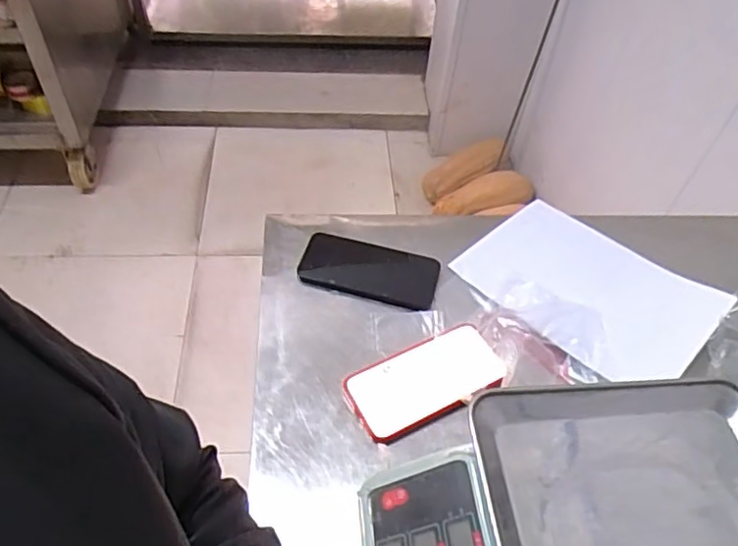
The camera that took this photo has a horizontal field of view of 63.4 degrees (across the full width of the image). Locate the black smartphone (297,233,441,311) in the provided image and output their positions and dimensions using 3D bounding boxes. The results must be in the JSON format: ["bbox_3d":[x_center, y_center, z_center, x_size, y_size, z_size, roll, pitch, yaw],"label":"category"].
[{"bbox_3d":[0.001,-0.003,0.707,0.161,0.012,0.076,13,51,6],"label":"black smartphone"}]

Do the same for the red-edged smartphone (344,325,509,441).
[{"bbox_3d":[0.058,0.108,0.609,0.156,0.017,0.082,-21,55,-20],"label":"red-edged smartphone"}]

